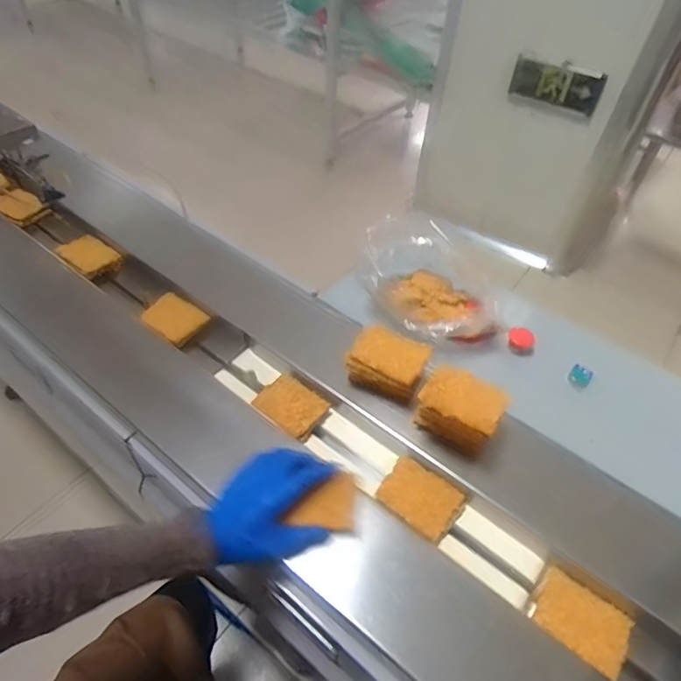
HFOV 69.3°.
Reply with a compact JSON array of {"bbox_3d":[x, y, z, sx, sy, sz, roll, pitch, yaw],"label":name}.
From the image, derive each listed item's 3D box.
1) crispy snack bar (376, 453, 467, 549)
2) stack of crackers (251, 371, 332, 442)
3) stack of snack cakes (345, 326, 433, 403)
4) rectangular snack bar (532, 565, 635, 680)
[{"bbox_3d":[0.098,0.190,0.597,0.092,0.014,0.072,32,56,22],"label":"crispy snack bar"},{"bbox_3d":[-0.067,0.089,0.674,0.087,0.019,0.070,31,55,22],"label":"stack of crackers"},{"bbox_3d":[0.063,0.035,0.654,0.099,0.058,0.076,27,54,19],"label":"stack of snack cakes"},{"bbox_3d":[0.257,0.298,0.525,0.091,0.010,0.066,34,56,24],"label":"rectangular snack bar"}]

